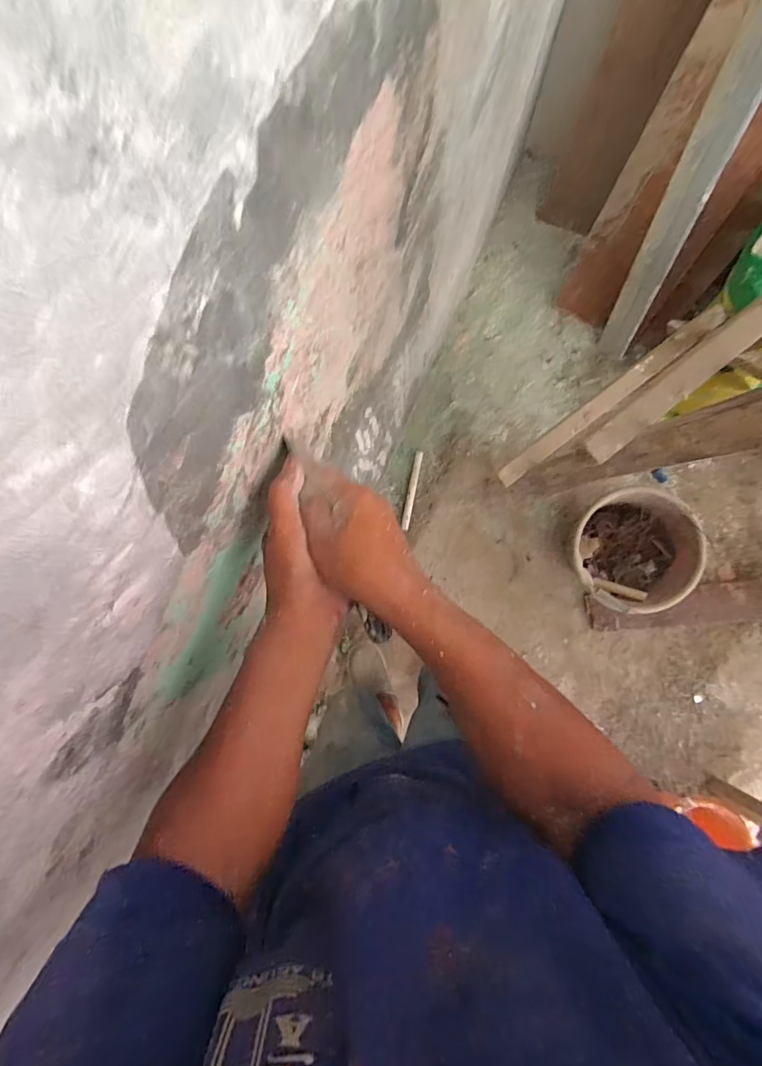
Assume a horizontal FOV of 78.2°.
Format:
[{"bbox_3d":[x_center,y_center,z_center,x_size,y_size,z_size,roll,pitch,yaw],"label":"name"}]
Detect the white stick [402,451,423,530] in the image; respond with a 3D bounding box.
[{"bbox_3d":[0.086,-0.119,1.280,0.021,0.020,0.208,11,87,3],"label":"white stick"}]

